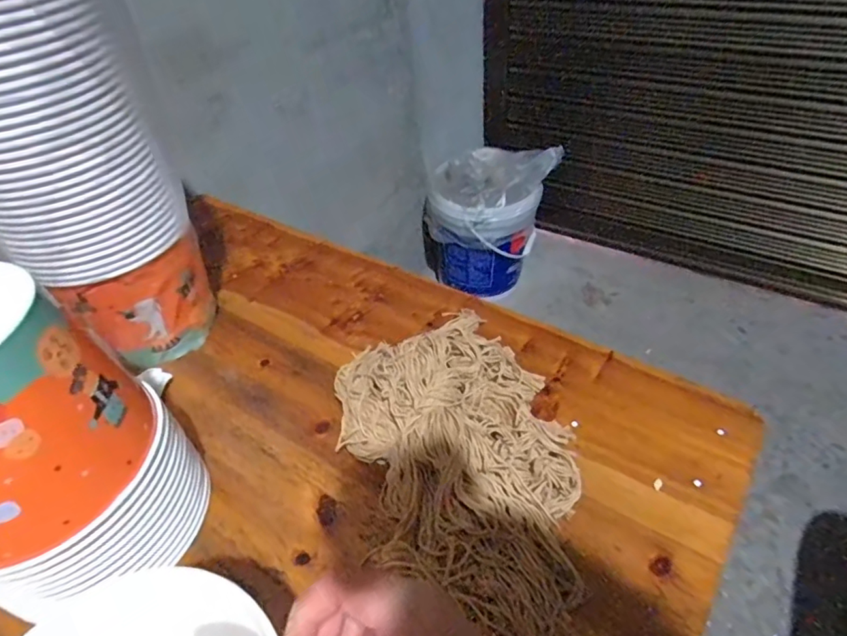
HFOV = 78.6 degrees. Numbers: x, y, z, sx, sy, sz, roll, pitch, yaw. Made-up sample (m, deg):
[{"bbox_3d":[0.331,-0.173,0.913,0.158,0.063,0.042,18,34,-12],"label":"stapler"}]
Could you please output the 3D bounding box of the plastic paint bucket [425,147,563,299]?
[{"bbox_3d":[0.188,-0.285,1.554,0.289,0.424,0.282,-35,50,-27],"label":"plastic paint bucket"}]

